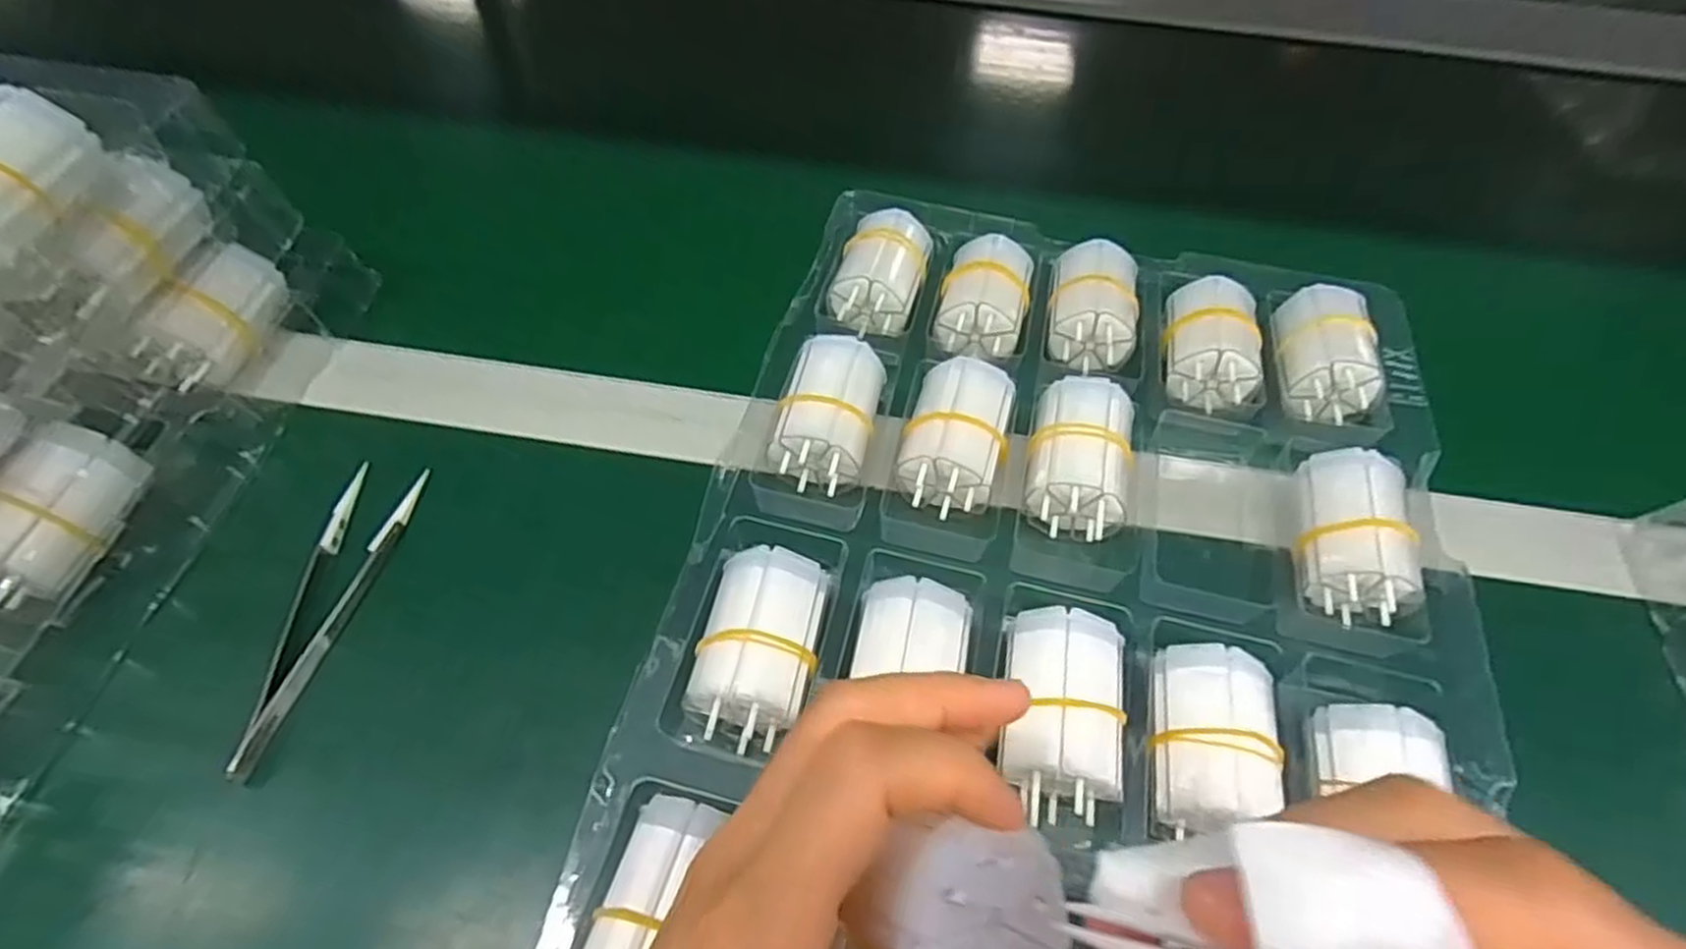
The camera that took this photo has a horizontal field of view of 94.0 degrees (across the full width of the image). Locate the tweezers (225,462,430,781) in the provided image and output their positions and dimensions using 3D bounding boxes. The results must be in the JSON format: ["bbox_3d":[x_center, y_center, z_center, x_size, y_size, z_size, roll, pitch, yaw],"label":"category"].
[{"bbox_3d":[-0.199,0.047,0.295,0.028,0.013,0.122,10,57,5],"label":"tweezers"}]

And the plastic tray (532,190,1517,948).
[{"bbox_3d":[0.085,0.045,0.293,0.277,0.040,0.398,12,57,6],"label":"plastic tray"}]

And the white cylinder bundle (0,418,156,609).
[{"bbox_3d":[-0.283,0.015,0.284,0.027,0.035,0.063,11,57,5],"label":"white cylinder bundle"}]

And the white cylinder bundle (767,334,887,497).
[{"bbox_3d":[-0.004,-0.027,0.327,0.036,0.030,0.061,15,57,8],"label":"white cylinder bundle"}]

